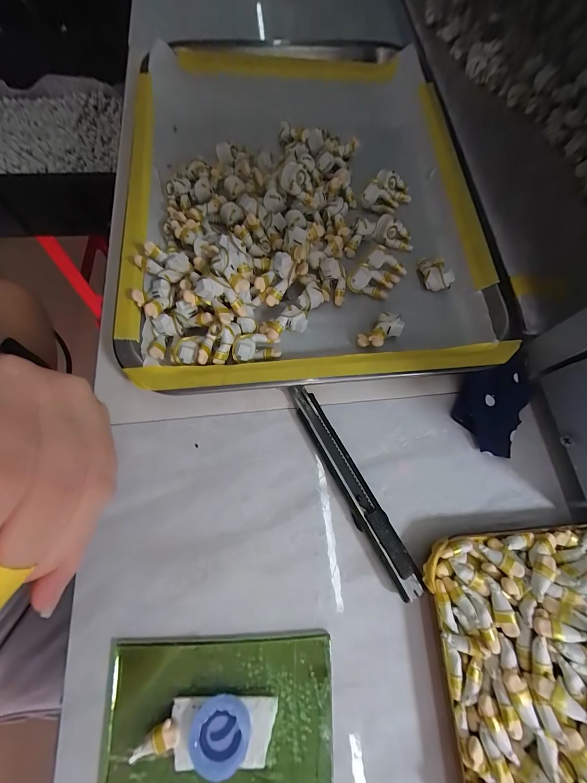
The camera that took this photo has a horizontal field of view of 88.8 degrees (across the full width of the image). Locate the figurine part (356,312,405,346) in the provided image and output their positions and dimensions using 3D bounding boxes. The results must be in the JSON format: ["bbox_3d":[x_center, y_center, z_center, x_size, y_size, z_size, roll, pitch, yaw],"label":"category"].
[{"bbox_3d":[0.059,-0.040,0.201,0.029,0.012,0.016,-33,75,-12],"label":"figurine part"}]

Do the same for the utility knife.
[{"bbox_3d":[0.033,0.053,0.177,0.017,0.011,0.128,-25,73,-10],"label":"utility knife"}]

